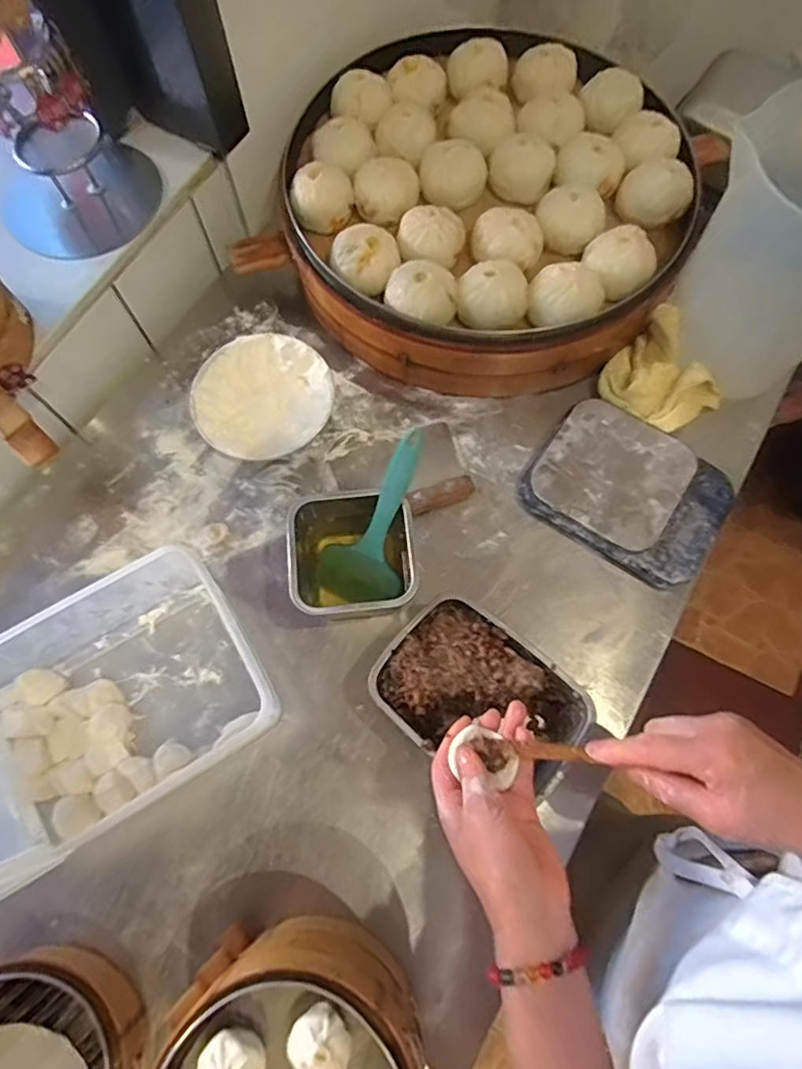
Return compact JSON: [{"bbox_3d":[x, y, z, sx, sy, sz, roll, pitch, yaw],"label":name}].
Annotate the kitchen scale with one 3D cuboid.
[{"bbox_3d":[0.252,-0.050,0.654,0.202,0.035,0.160,35,75,12],"label":"kitchen scale"}]

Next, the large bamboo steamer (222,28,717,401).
[{"bbox_3d":[0.104,-0.413,0.740,0.461,0.117,0.479,0,71,1],"label":"large bamboo steamer"}]

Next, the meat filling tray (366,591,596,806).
[{"bbox_3d":[0.073,0.157,0.564,0.181,0.077,0.131,39,76,13],"label":"meat filling tray"}]

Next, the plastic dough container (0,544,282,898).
[{"bbox_3d":[-0.272,0.133,0.452,0.280,0.309,0.196,-30,73,-9],"label":"plastic dough container"}]

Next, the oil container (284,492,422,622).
[{"bbox_3d":[-0.045,0.028,0.598,0.122,0.099,0.114,-7,71,-1],"label":"oil container"}]

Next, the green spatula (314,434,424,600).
[{"bbox_3d":[-0.016,-0.009,0.579,0.086,0.194,0.023,36,30,12],"label":"green spatula"}]

